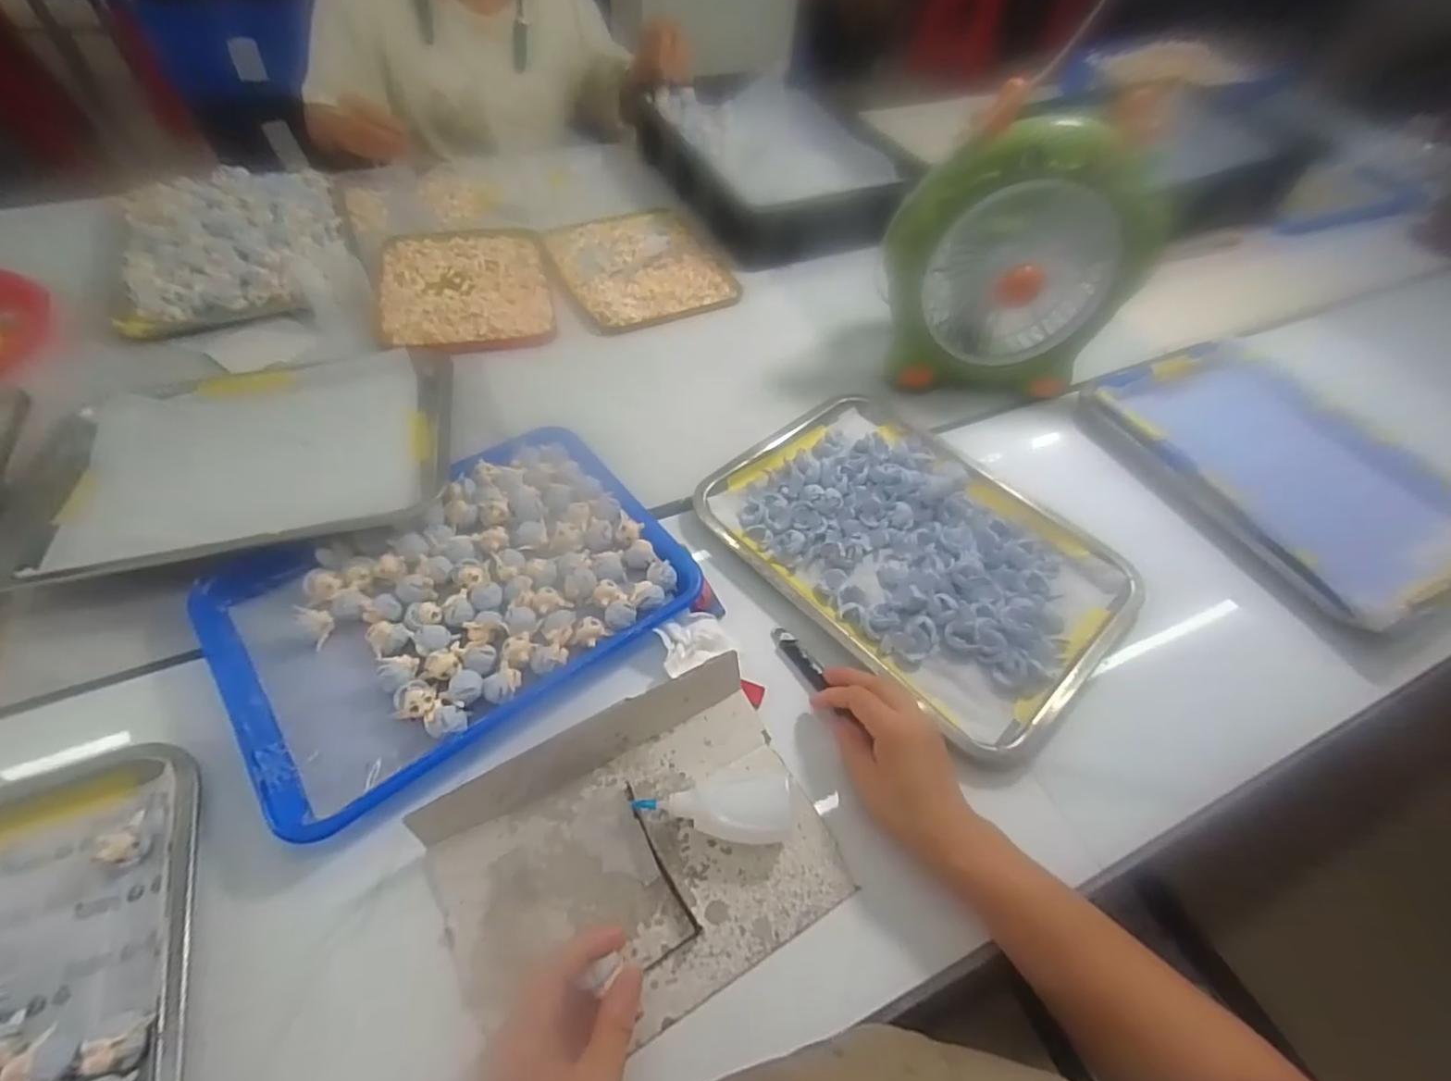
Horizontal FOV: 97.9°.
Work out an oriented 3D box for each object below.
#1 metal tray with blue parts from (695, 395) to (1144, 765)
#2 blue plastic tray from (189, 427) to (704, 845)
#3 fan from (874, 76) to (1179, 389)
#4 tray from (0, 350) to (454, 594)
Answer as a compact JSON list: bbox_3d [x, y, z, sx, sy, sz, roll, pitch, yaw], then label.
[{"bbox_3d":[0.176,-0.005,0.575,0.260,0.026,0.352,-34,63,-26],"label":"metal tray with blue parts"},{"bbox_3d":[-0.212,0.042,0.512,0.336,0.026,0.240,-31,61,-24],"label":"blue plastic tray"},{"bbox_3d":[0.284,-0.282,0.647,0.240,0.245,0.101,10,53,3],"label":"fan"},{"bbox_3d":[-0.440,-0.085,0.584,0.360,0.034,0.269,-10,55,-11],"label":"tray"}]

